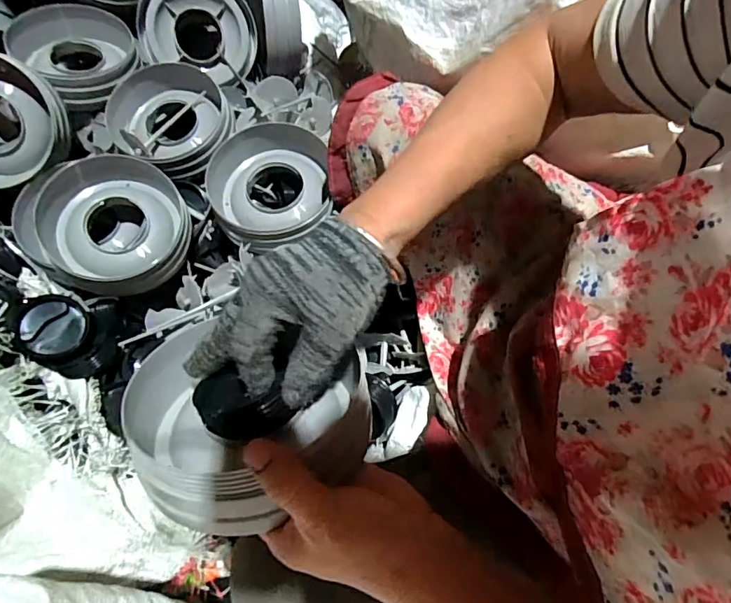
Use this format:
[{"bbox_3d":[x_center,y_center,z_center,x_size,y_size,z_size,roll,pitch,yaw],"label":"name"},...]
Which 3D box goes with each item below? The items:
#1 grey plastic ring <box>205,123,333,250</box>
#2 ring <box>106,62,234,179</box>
[{"bbox_3d":[-0.114,-0.142,0.587,0.146,0.061,0.145,-1,68,3],"label":"grey plastic ring"},{"bbox_3d":[-0.256,-0.239,0.641,0.148,0.068,0.156,-1,68,3],"label":"ring"}]

